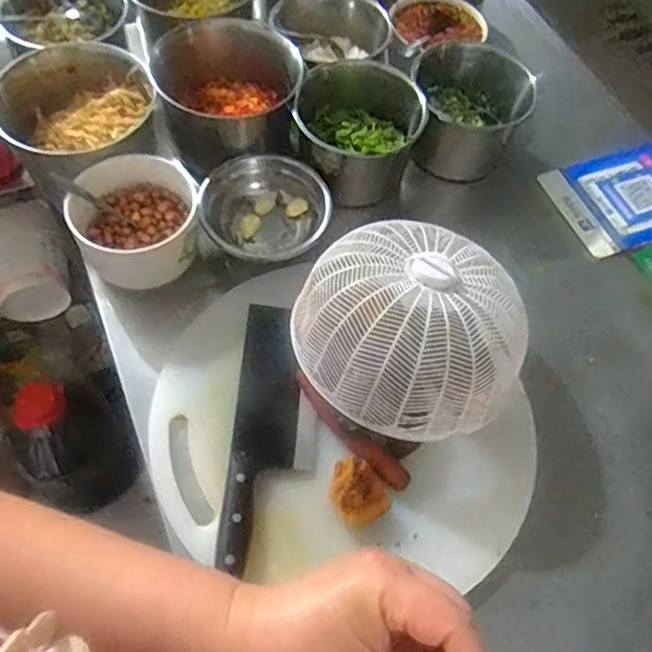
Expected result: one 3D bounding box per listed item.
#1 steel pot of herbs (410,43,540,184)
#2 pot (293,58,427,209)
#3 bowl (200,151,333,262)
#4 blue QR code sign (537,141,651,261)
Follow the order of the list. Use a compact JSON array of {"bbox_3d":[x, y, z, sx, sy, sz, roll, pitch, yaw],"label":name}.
[{"bbox_3d":[0.184,-0.278,0.830,0.144,0.124,0.124,3,60,-2],"label":"steel pot of herbs"},{"bbox_3d":[0.036,-0.235,0.793,0.141,0.114,0.142,1,60,-2],"label":"pot"},{"bbox_3d":[-0.072,-0.132,0.764,0.144,0.066,0.139,1,60,-2],"label":"bowl"},{"bbox_3d":[0.414,-0.178,0.864,0.225,0.011,0.155,-17,65,-16],"label":"blue QR code sign"}]

